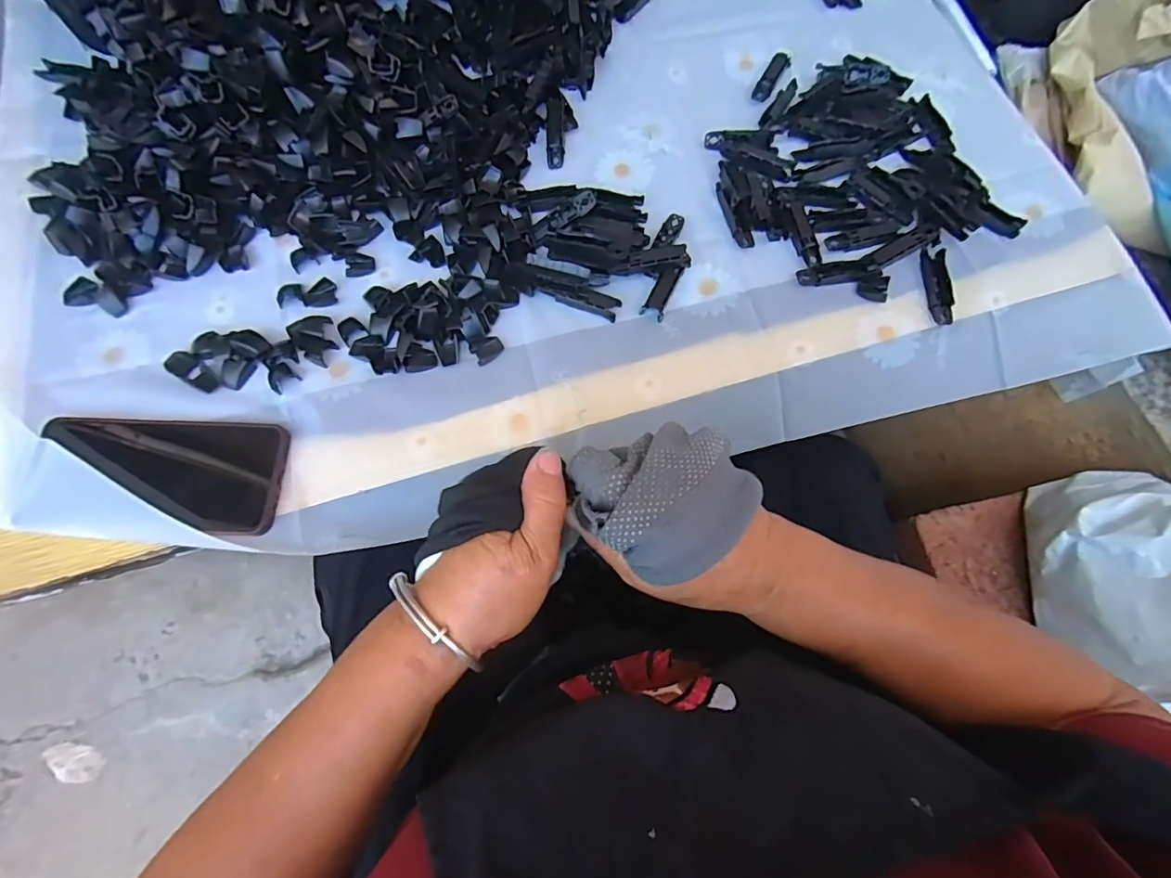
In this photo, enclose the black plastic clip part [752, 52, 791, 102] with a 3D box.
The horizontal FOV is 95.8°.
[{"bbox_3d":[0.171,-0.334,0.487,0.017,0.008,0.060,30,74,9],"label":"black plastic clip part"}]

